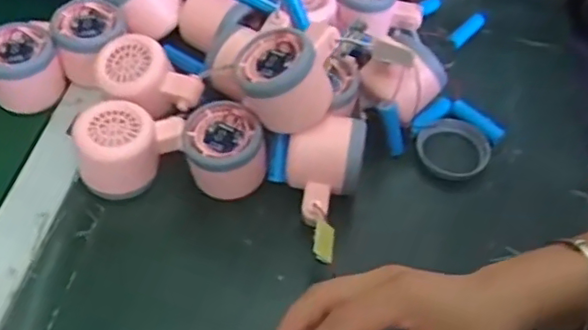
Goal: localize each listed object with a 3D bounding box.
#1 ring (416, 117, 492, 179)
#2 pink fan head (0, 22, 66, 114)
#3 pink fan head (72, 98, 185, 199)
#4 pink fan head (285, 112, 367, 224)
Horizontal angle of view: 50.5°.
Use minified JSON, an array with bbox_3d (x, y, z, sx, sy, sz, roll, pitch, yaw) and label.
[{"bbox_3d":[0.133,-0.016,0.514,0.061,0.007,0.056,3,53,-3],"label":"ring"},{"bbox_3d":[-0.224,-0.078,0.518,0.058,0.051,0.059,-30,62,-25],"label":"pink fan head"},{"bbox_3d":[-0.123,-0.012,0.469,0.078,0.054,0.059,-15,56,-16],"label":"pink fan head"},{"bbox_3d":[0.023,0.005,0.464,0.057,0.052,0.083,8,53,0],"label":"pink fan head"}]

